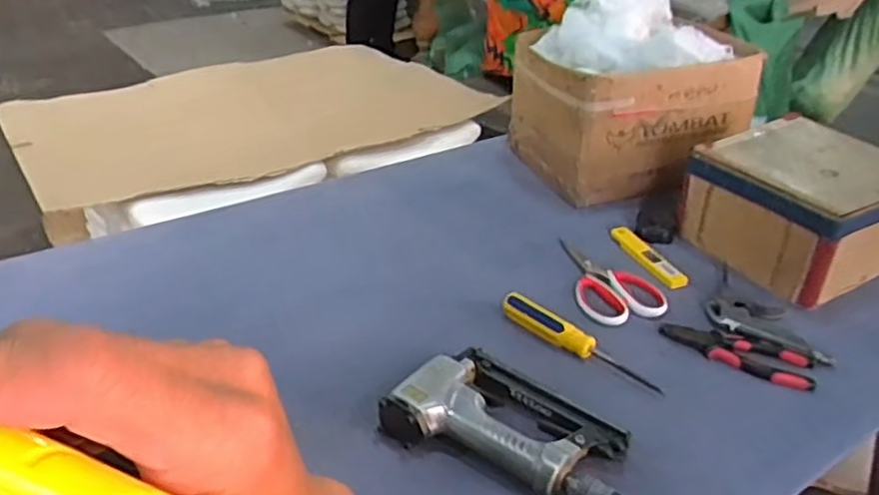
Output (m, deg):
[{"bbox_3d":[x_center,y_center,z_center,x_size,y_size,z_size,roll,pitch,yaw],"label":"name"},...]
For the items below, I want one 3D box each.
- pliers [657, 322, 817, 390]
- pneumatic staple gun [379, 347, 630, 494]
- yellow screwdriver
[{"bbox_3d":[0.312,0.110,0.763,0.154,0.021,0.044,18,35,26],"label":"pliers"},{"bbox_3d":[0.084,0.159,0.651,0.244,0.037,0.120,16,34,24],"label":"pneumatic staple gun"},{"bbox_3d":[0.146,0.098,0.766,0.194,0.021,0.032,26,39,36],"label":"yellow screwdriver"}]

